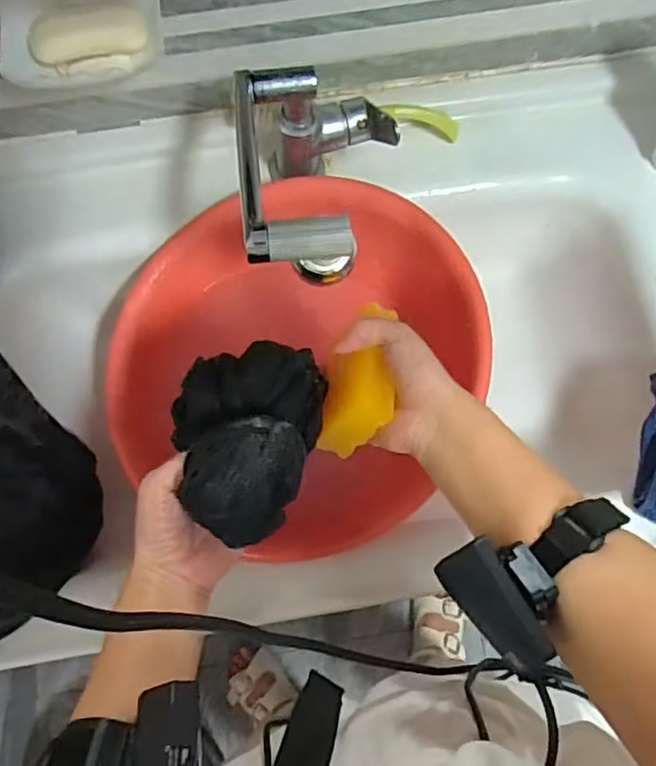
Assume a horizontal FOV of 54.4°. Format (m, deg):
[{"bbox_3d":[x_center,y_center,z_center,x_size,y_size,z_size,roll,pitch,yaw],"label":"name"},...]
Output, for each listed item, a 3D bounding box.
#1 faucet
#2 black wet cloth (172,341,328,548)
[{"bbox_3d":[-0.016,-0.166,0.533,0.123,0.139,0.276,4,50,2],"label":"faucet"},{"bbox_3d":[-0.060,0.029,0.436,0.098,0.071,0.142,18,73,6],"label":"black wet cloth"}]

